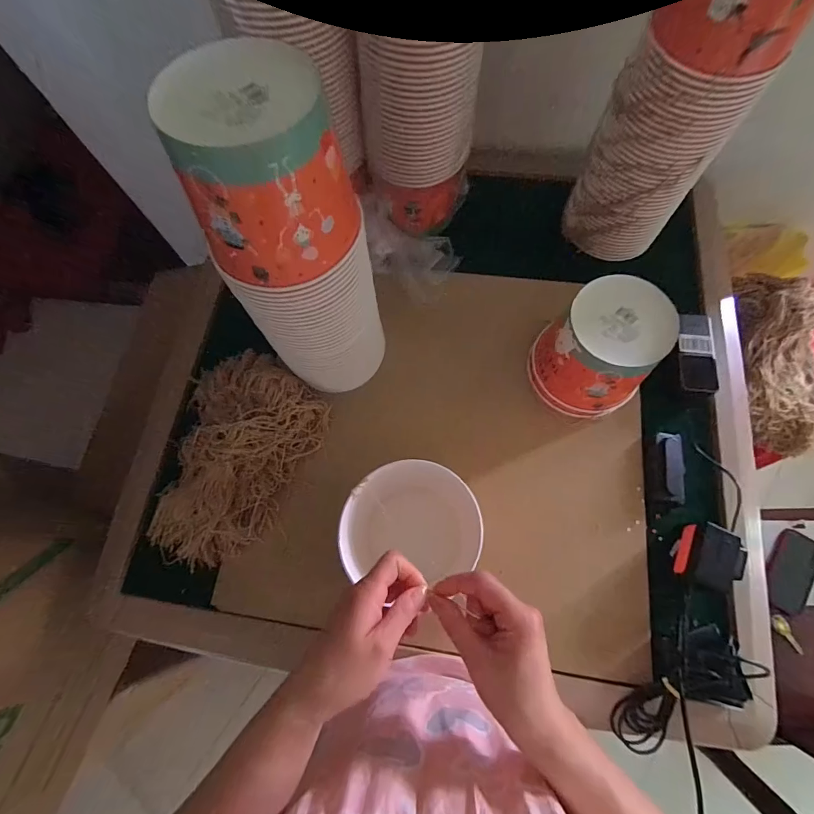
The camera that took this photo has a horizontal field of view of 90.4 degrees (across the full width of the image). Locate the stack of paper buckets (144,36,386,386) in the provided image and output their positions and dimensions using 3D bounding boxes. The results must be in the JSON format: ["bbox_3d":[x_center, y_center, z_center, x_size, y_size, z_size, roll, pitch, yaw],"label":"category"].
[{"bbox_3d":[-0.115,-0.145,0.463,0.147,0.390,0.127,-12,71,-2],"label":"stack of paper buckets"}]

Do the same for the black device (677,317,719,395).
[{"bbox_3d":[0.440,-0.083,0.613,0.051,0.016,0.121,-1,79,9],"label":"black device"}]

